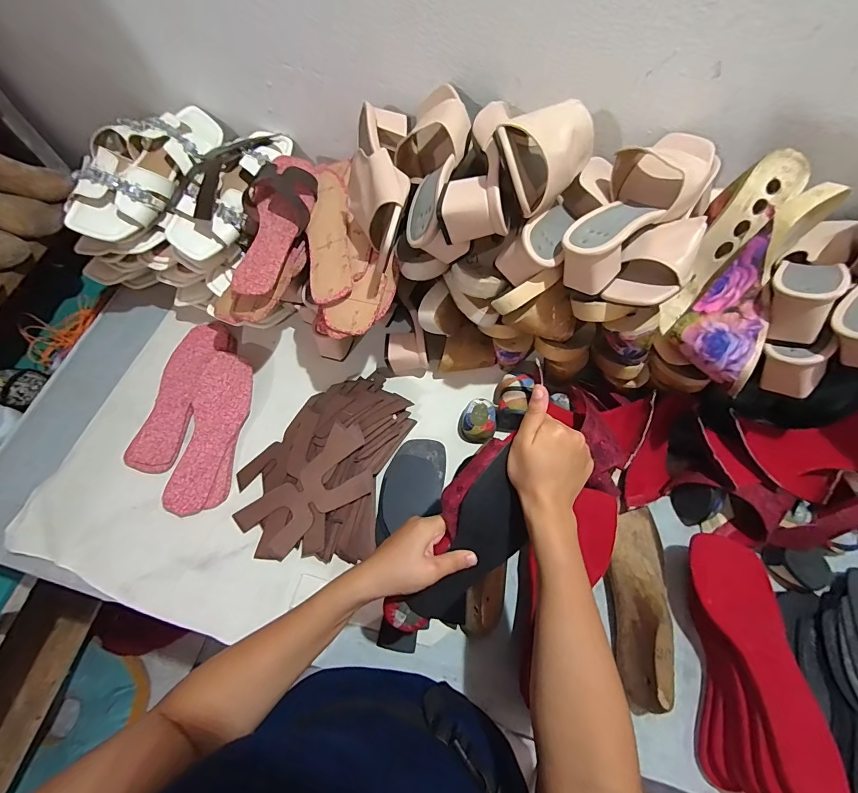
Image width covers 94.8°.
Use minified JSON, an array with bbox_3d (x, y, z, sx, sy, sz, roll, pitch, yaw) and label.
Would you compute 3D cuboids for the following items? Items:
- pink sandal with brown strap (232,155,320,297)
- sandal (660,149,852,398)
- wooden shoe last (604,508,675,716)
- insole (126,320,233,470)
[{"bbox_3d":[-0.206,-0.244,0.531,0.092,0.039,0.242,1,66,1],"label":"pink sandal with brown strap"},{"bbox_3d":[0.355,-0.137,0.454,0.112,0.095,0.263,21,89,10],"label":"sandal"},{"bbox_3d":[0.256,0.243,0.470,0.070,0.071,0.225,16,67,8],"label":"wooden shoe last"},{"bbox_3d":[-0.391,-0.010,0.618,0.081,0.015,0.252,11,66,5],"label":"insole"}]

